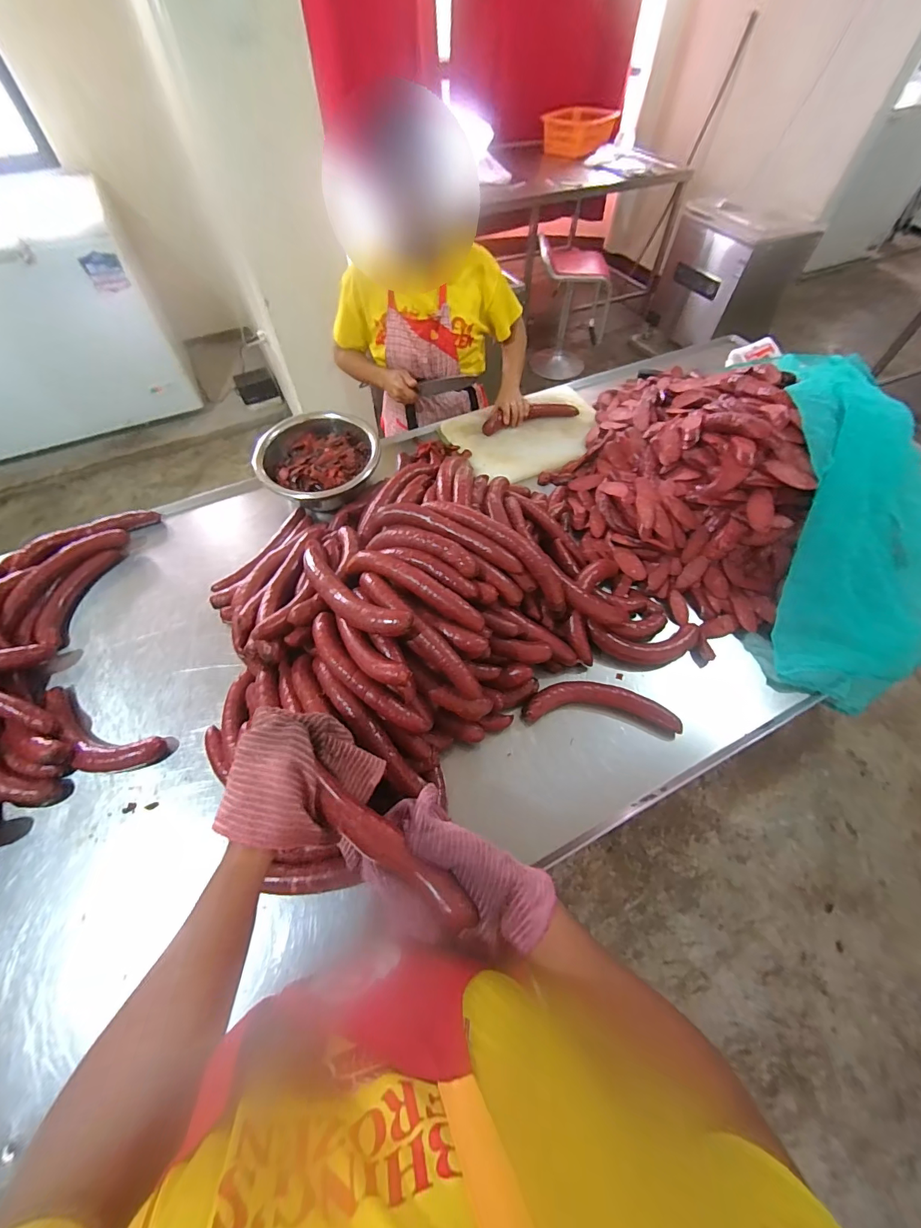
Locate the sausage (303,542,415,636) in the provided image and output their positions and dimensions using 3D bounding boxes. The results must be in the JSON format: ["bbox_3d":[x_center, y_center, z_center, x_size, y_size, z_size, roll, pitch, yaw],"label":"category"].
[{"bbox_3d":[-0.203,-0.045,0.728,0.076,0.036,0.338,-38,50,-21],"label":"sausage"}]

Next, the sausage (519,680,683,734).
[{"bbox_3d":[0.255,0.163,0.787,0.273,0.038,0.081,4,58,2],"label":"sausage"}]

